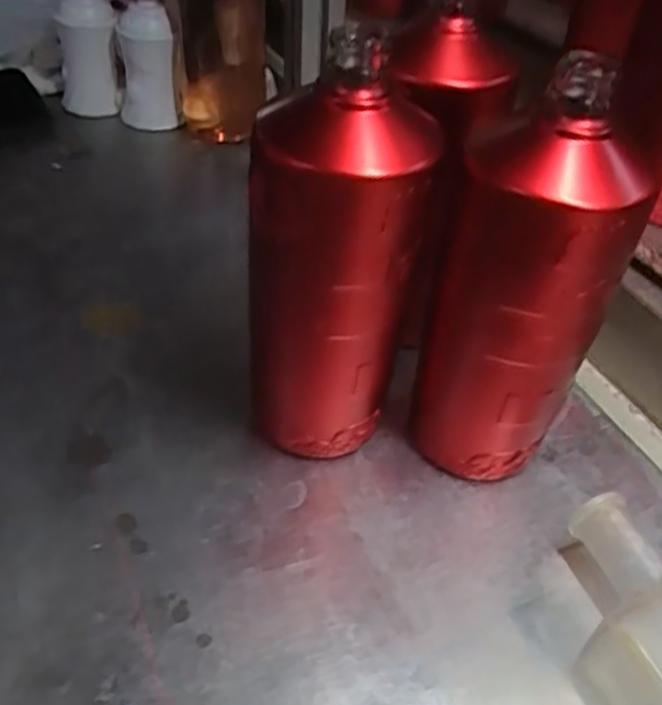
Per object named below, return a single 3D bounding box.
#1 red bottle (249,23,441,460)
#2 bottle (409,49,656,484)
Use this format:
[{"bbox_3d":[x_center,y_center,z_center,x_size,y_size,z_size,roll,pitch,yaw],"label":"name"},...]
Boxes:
[{"bbox_3d":[-0.001,-0.033,0.355,0.076,0.205,0.065,-1,41,-9],"label":"red bottle"},{"bbox_3d":[0.090,-0.028,0.354,0.084,0.201,0.074,-14,45,-23],"label":"bottle"}]

